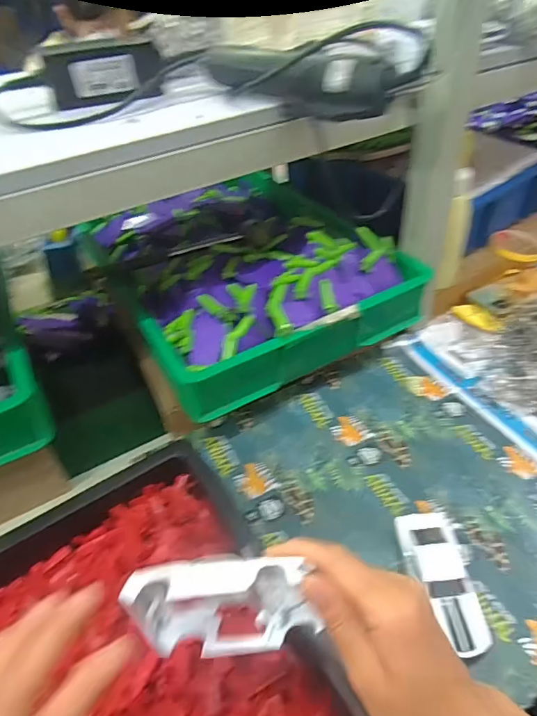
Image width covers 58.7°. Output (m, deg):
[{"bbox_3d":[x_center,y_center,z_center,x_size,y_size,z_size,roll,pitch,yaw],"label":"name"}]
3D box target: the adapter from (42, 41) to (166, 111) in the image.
[{"bbox_3d":[-0.166,-0.291,0.489,0.112,0.053,0.028,-16,43,-12],"label":"adapter"}]

